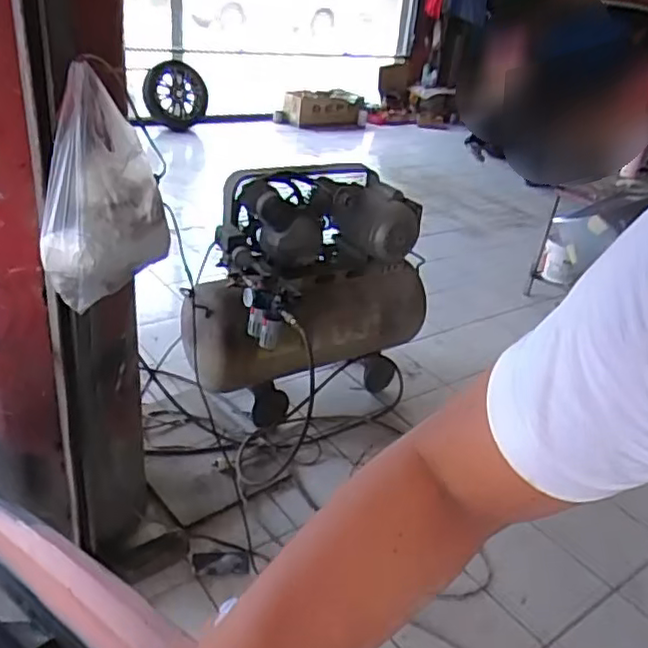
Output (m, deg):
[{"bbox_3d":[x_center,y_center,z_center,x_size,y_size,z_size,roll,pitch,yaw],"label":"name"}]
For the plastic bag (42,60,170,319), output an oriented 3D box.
[{"bbox_3d":[-0.373,-0.221,1.098,0.166,0.327,0.203,7,29,0],"label":"plastic bag"}]

